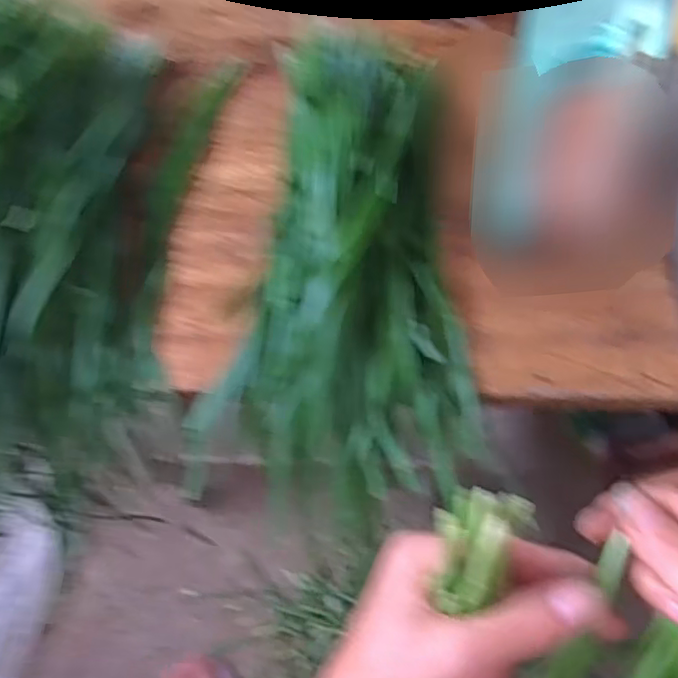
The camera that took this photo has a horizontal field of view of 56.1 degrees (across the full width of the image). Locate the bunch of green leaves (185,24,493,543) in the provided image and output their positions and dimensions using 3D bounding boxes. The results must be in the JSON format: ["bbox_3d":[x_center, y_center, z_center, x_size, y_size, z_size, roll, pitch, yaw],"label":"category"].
[{"bbox_3d":[0.013,-0.068,0.406,0.154,0.065,0.337,4,60,7],"label":"bunch of green leaves"}]

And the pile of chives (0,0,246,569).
[{"bbox_3d":[-0.195,-0.072,0.422,0.184,0.112,0.378,4,60,7],"label":"pile of chives"}]

